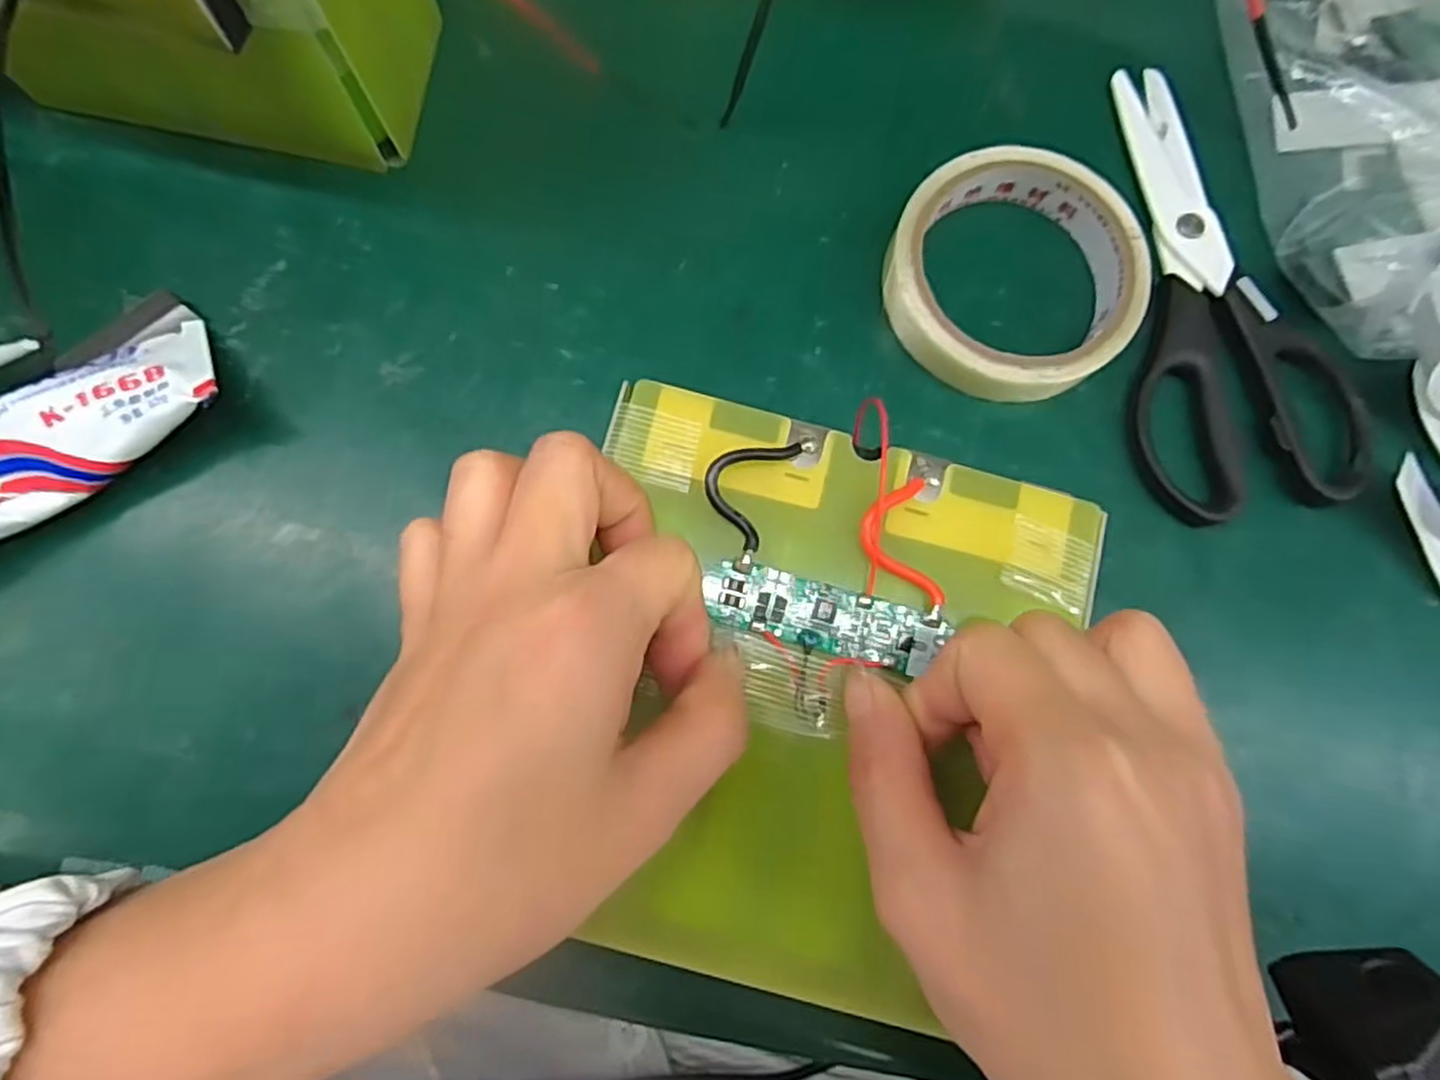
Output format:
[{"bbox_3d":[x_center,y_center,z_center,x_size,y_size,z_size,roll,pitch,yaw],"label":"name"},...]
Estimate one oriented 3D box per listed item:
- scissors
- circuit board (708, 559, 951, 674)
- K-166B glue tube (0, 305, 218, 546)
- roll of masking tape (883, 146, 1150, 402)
[{"bbox_3d":[0.201,-0.101,0.292,0.084,0.014,0.187,-1,81,-3],"label":"scissors"},{"bbox_3d":[0.027,0.020,0.196,0.062,0.004,0.017,14,82,1],"label":"circuit board"},{"bbox_3d":[-0.250,-0.018,0.253,0.170,0.035,0.045,-37,84,-8],"label":"K-166B glue tube"},{"bbox_3d":[0.110,-0.100,0.284,0.094,0.021,0.092,0,81,-3],"label":"roll of masking tape"}]

